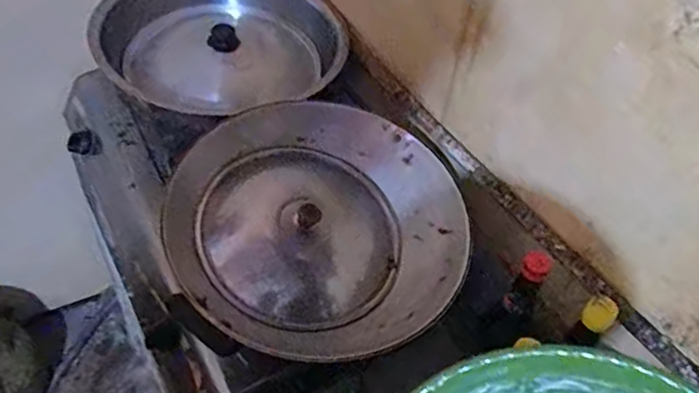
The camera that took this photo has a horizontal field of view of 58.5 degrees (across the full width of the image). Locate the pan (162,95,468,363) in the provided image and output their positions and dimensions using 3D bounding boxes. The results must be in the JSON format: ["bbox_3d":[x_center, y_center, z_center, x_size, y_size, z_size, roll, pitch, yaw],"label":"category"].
[{"bbox_3d":[-0.038,0.044,0.836,0.358,0.148,0.344,6,48,1],"label":"pan"}]

